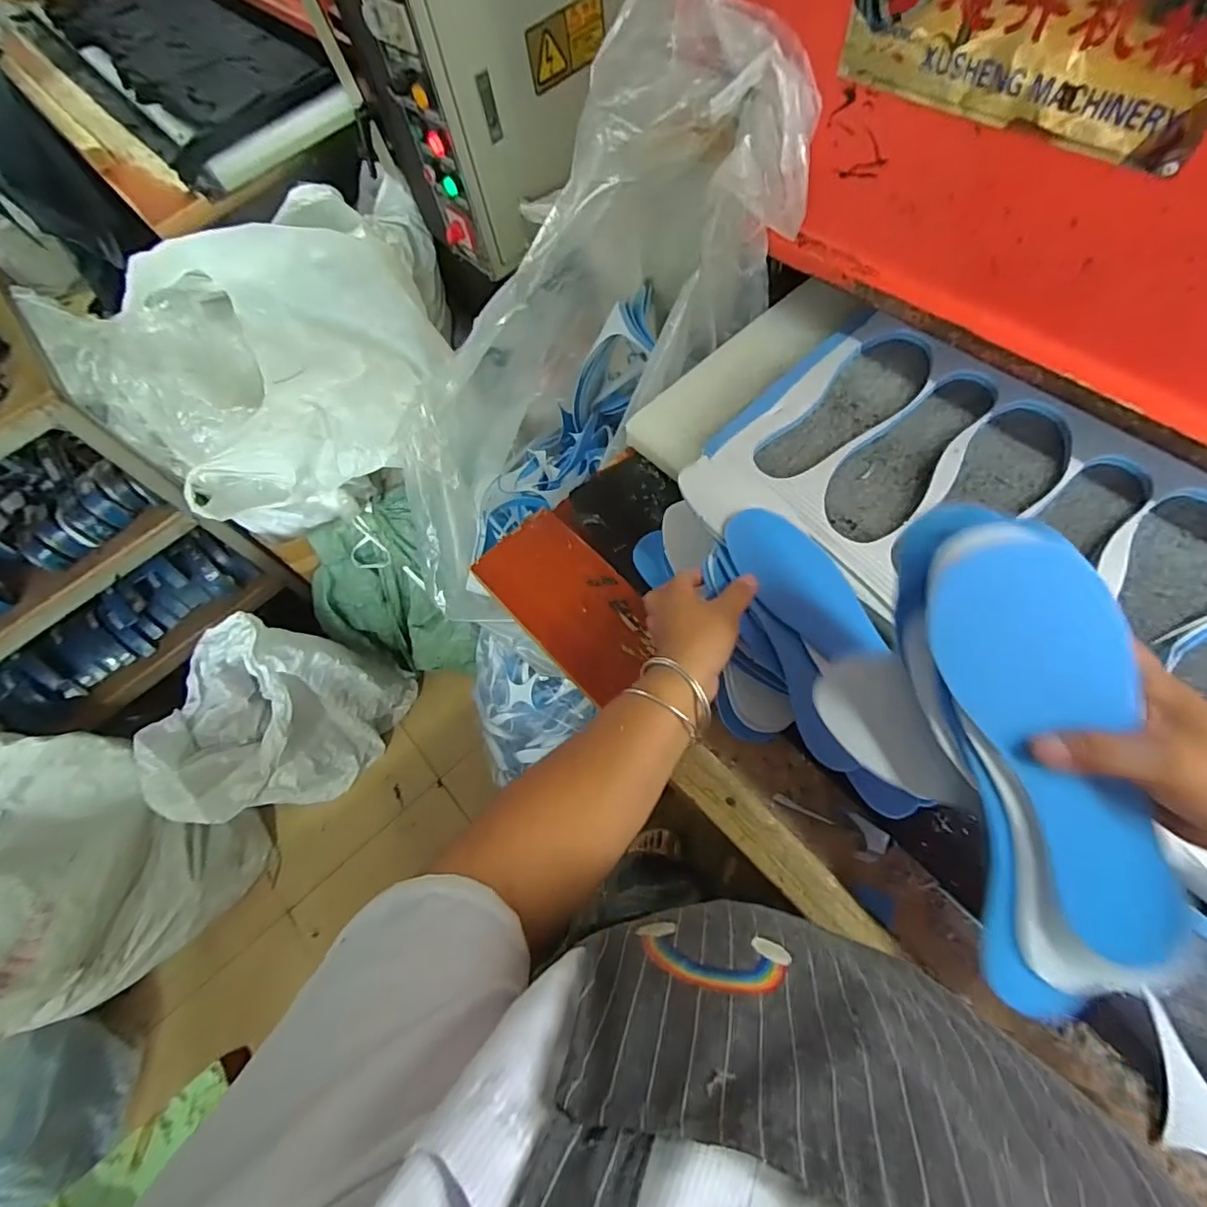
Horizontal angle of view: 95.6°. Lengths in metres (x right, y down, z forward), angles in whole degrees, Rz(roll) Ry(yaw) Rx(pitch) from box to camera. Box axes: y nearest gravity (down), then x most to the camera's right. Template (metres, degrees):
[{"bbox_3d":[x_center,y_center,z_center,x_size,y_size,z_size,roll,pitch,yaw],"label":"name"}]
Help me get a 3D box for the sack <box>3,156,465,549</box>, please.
[{"bbox_3d":[-0.642,-0.479,1.132,0.754,0.381,0.583,-28,68,-9],"label":"sack"}]

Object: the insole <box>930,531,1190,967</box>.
[{"bbox_3d":[0.257,0.084,0.310,0.089,0.014,0.247,-16,94,13],"label":"insole"}]

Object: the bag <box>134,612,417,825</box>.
[{"bbox_3d":[-0.801,0.285,1.353,0.271,0.587,0.511,36,73,17],"label":"bag"}]

